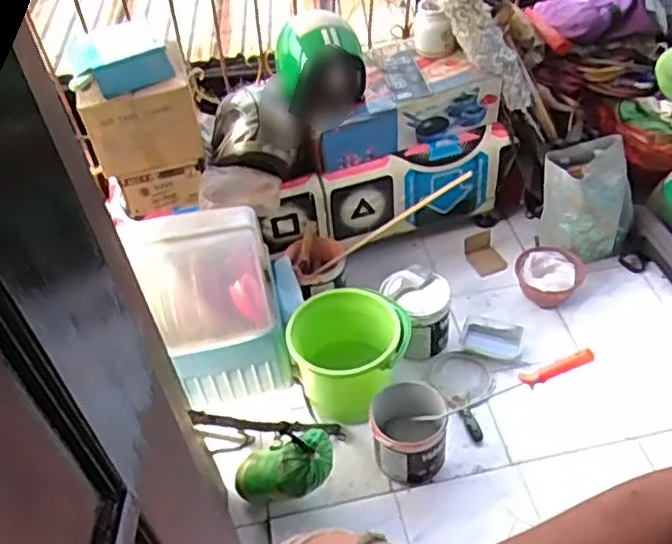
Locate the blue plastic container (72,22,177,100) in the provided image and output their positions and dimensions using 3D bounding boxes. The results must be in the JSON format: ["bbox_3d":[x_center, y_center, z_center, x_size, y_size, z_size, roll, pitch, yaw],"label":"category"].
[{"bbox_3d":[-0.576,-0.573,1.824,0.234,0.074,0.261,-20,47,-14],"label":"blue plastic container"}]

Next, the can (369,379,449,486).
[{"bbox_3d":[0.171,0.377,1.626,0.174,0.149,0.190,-3,45,3],"label":"can"}]

